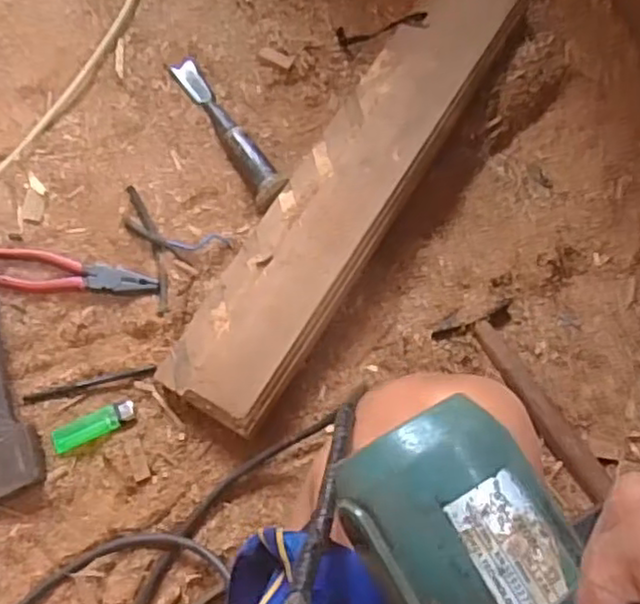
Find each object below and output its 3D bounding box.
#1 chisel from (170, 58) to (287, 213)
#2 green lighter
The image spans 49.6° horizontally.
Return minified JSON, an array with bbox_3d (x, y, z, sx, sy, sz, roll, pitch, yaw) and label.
[{"bbox_3d":[-0.106,-0.202,0.797,0.037,0.036,0.235,-28,72,-11],"label":"chisel"},{"bbox_3d":[-0.224,0.123,0.686,0.081,0.010,0.024,-24,71,-10],"label":"green lighter"}]

